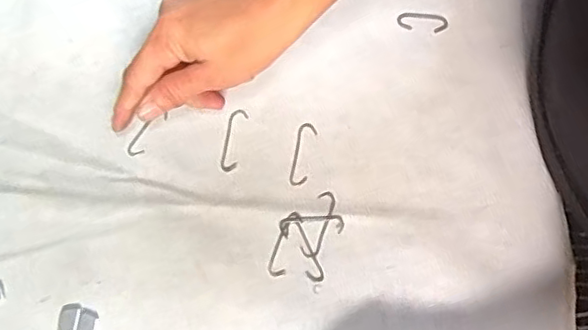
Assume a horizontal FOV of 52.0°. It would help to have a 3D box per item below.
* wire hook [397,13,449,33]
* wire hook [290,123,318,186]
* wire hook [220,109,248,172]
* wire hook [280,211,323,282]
[{"bbox_3d":[0.092,-0.103,0.430,0.036,0.004,0.015,8,78,0],"label":"wire hook"},{"bbox_3d":[0.006,-0.008,0.403,0.012,0.004,0.043,12,78,1],"label":"wire hook"},{"bbox_3d":[-0.041,-0.017,0.405,0.012,0.004,0.044,11,78,1],"label":"wire hook"},{"bbox_3d":[0.005,0.054,0.391,0.013,0.004,0.047,-22,79,-6],"label":"wire hook"}]

